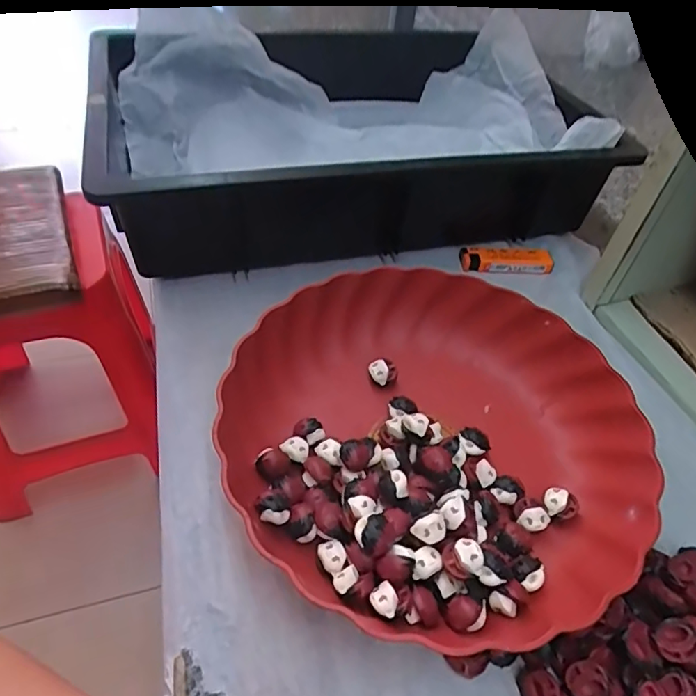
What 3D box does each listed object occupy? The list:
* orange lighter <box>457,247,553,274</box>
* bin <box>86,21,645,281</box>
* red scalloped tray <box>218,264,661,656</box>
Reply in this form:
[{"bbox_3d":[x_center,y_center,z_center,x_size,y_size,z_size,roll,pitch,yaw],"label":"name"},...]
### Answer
[{"bbox_3d":[0.142,-0.079,0.484,0.083,0.011,0.025,1,48,-6],"label":"orange lighter"},{"bbox_3d":[-0.006,-0.221,0.540,0.429,0.096,0.321,-11,50,-16],"label":"bin"},{"bbox_3d":[0.052,0.047,0.334,0.237,0.047,0.238,26,51,17],"label":"red scalloped tray"}]

